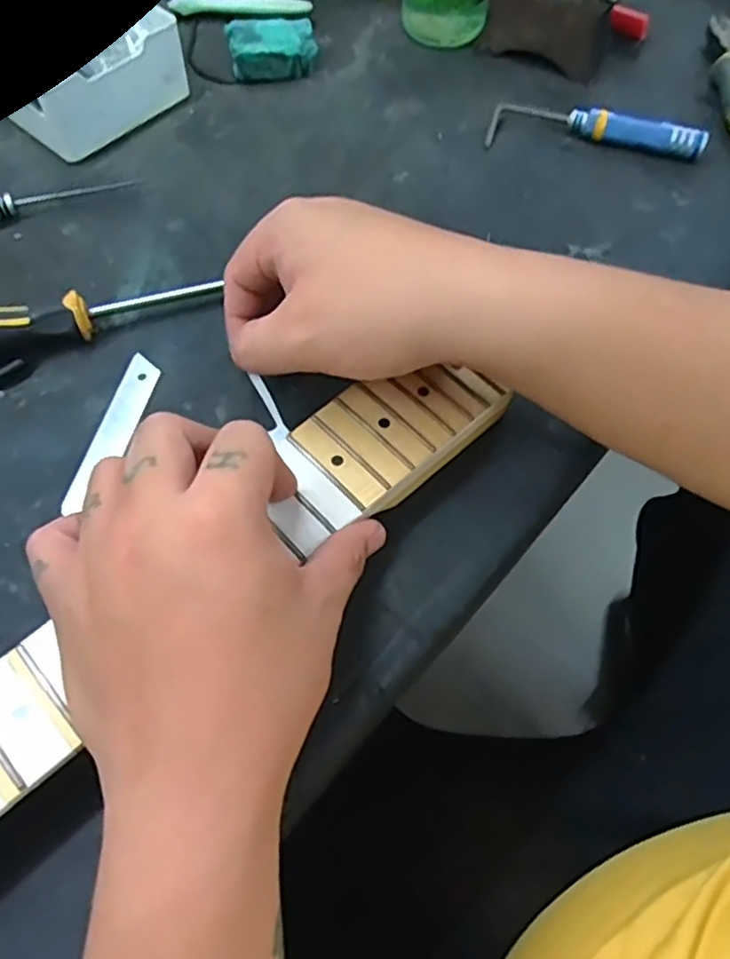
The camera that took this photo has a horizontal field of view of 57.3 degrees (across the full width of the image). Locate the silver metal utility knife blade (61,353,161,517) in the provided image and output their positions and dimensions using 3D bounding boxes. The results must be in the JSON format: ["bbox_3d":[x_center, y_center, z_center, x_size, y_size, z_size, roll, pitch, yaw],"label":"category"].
[{"bbox_3d":[-0.131,-0.024,0.351,0.019,0.004,0.096,13,63,2],"label":"silver metal utility knife blade"}]

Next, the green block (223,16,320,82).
[{"bbox_3d":[-0.065,-0.305,0.479,0.060,0.032,0.030,-13,65,-8],"label":"green block"}]

